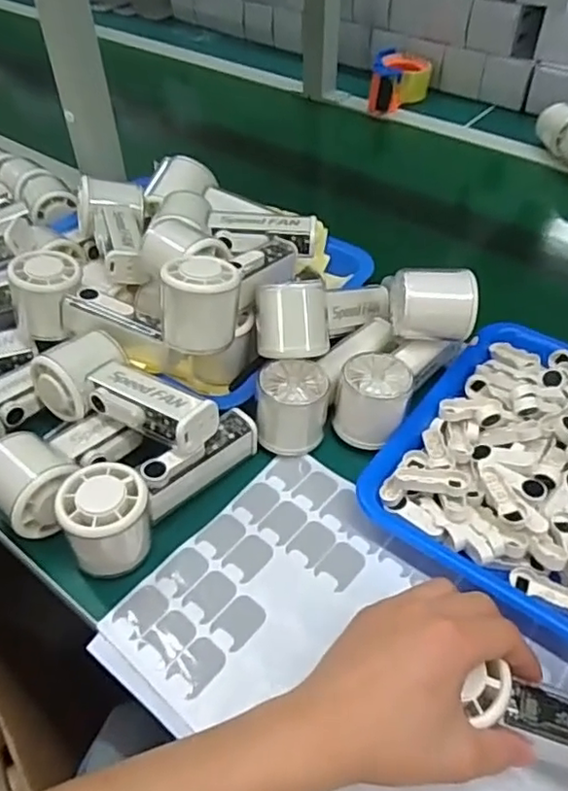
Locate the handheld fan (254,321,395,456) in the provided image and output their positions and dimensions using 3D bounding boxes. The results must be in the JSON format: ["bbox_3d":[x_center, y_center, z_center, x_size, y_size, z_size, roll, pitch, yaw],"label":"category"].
[{"bbox_3d":[0.034,-0.018,0.504,0.052,0.058,0.152,28,53,24],"label":"handheld fan"}]

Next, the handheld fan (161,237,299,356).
[{"bbox_3d":[-0.046,-0.081,0.485,0.058,0.072,0.133,25,31,21],"label":"handheld fan"}]

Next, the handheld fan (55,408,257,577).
[{"bbox_3d":[-0.088,0.058,0.432,0.050,0.058,0.150,33,55,27],"label":"handheld fan"}]

